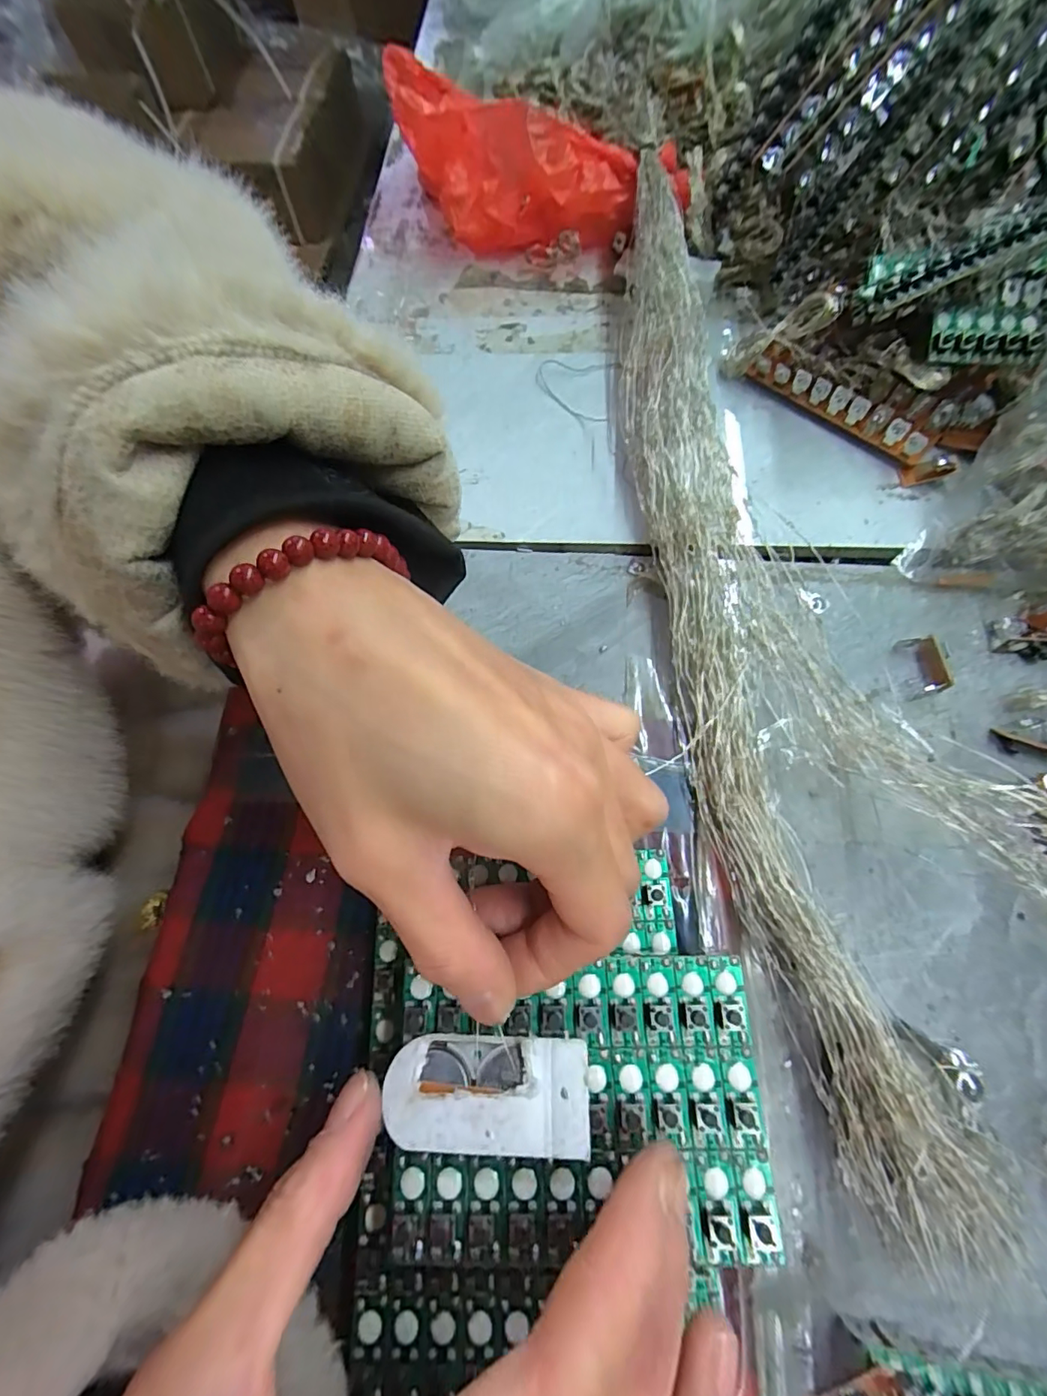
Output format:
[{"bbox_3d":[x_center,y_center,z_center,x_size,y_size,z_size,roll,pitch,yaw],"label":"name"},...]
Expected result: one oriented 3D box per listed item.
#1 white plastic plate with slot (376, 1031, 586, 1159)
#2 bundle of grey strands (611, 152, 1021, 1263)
[{"bbox_3d":[-0.009,0.099,0.130,0.050,0.004,0.024,0,54,4],"label":"white plastic plate with slot"},{"bbox_3d":[0.078,-0.058,0.204,0.050,0.043,0.439,-7,70,0],"label":"bundle of grey strands"}]

